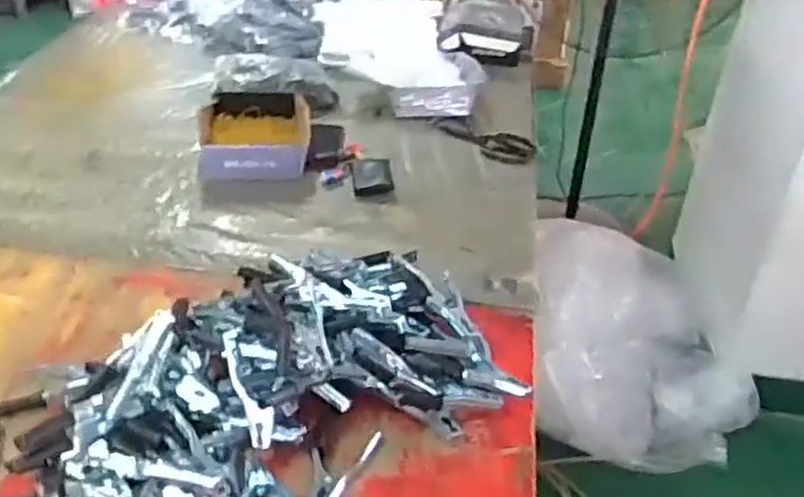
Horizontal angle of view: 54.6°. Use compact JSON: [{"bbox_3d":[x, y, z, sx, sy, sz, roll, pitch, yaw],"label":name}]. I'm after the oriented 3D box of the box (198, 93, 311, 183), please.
[{"bbox_3d":[-0.293,-0.229,1.562,0.220,0.071,0.231,-4,36,-11],"label":"box"}]

